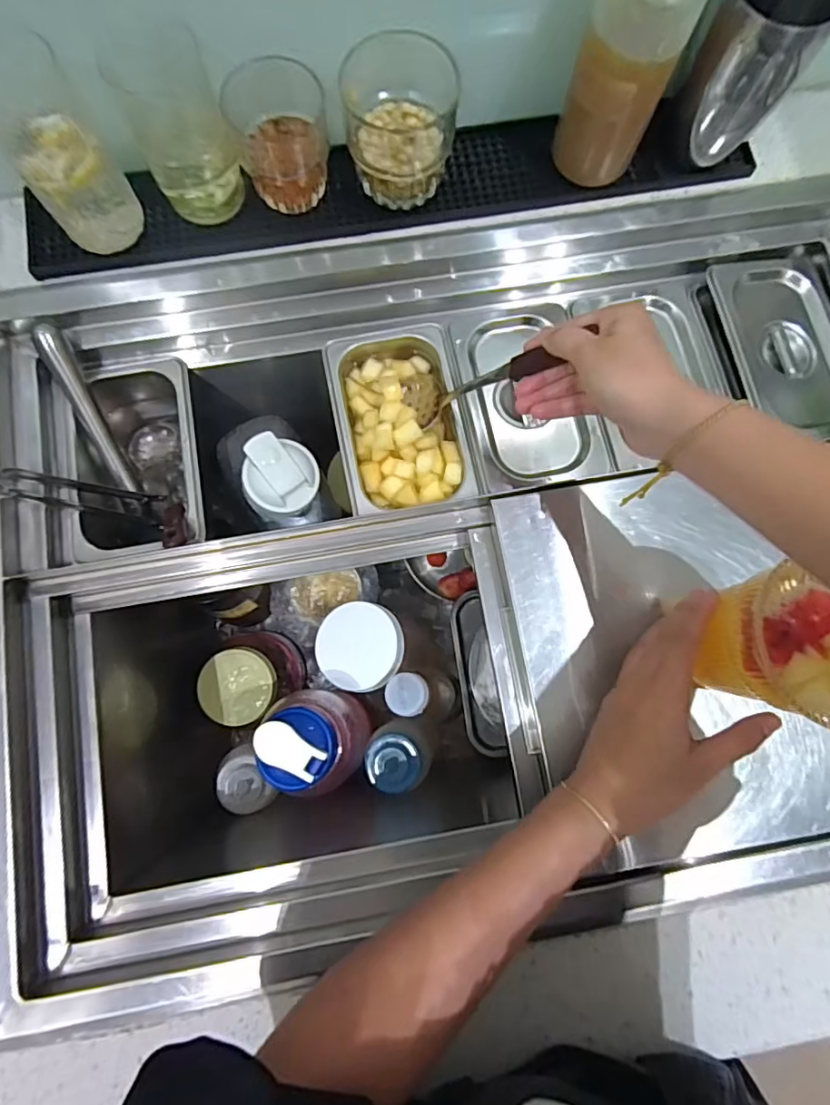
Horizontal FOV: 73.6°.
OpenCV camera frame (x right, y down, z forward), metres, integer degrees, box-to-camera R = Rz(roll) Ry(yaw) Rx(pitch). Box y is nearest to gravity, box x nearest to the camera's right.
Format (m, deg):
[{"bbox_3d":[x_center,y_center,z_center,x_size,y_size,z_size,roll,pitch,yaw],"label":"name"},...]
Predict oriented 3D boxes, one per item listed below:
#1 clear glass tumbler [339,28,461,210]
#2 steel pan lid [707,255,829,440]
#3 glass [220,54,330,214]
[{"bbox_3d":[-0.011,-0.324,0.427,0.082,0.081,0.084,-2,80,-1],"label":"clear glass tumbler"},{"bbox_3d":[0.318,-0.180,0.482,0.105,0.029,0.171,-9,84,-8],"label":"steel pan lid"},{"bbox_3d":[-0.100,-0.315,0.420,0.070,0.072,0.063,-16,81,-3],"label":"glass"}]

